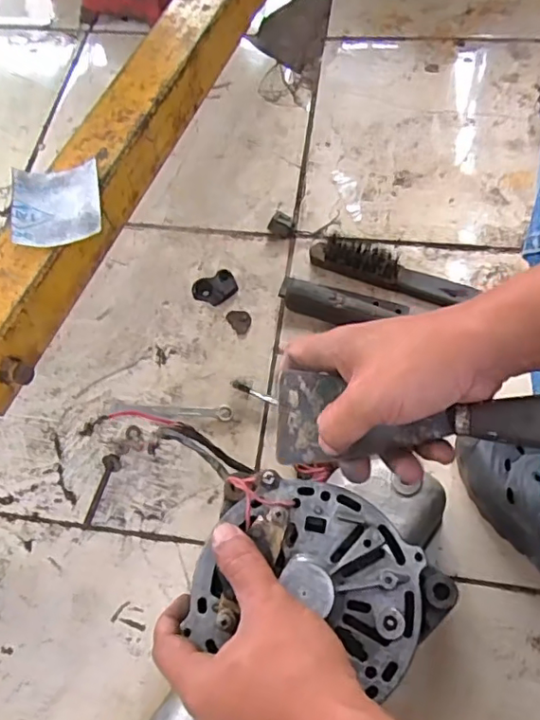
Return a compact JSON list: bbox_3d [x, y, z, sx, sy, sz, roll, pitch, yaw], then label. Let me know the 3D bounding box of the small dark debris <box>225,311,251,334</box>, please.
[{"bbox_3d":[-0.037,-0.050,0.703,0.025,0.004,0.036,-34,67,-13],"label":"small dark debris"}]

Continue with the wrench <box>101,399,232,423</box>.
[{"bbox_3d":[-0.117,0.058,0.649,0.148,0.011,0.018,3,64,4],"label":"wrench"}]

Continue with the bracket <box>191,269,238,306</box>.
[{"bbox_3d":[-0.070,-0.092,0.722,0.056,0.012,0.041,-32,67,-12],"label":"bracket"}]

